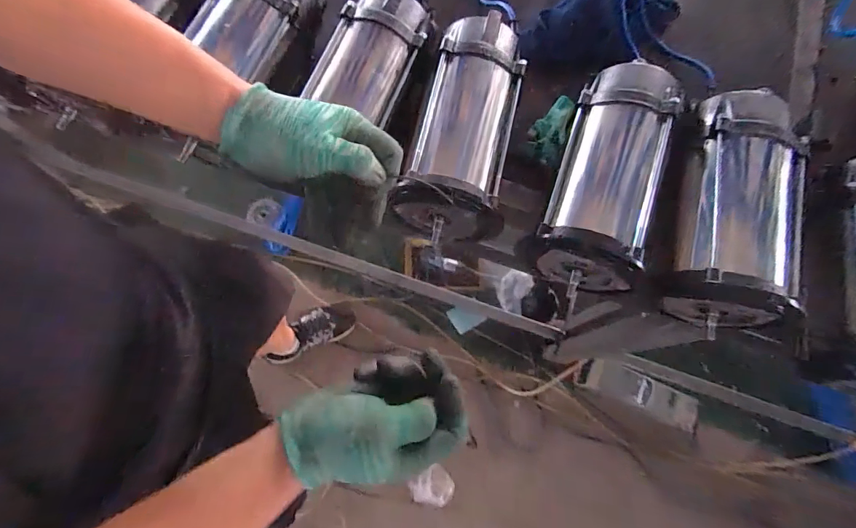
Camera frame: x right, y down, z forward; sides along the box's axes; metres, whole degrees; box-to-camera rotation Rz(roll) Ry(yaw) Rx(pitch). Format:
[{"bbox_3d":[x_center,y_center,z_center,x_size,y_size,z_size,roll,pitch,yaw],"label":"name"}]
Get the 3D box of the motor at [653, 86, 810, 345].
[{"bbox_3d":[0.345,-0.060,0.466,0.132,0.107,0.256,22,75,7],"label":"motor"}]

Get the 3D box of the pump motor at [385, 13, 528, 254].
[{"bbox_3d":[0.051,-0.158,0.503,0.129,0.110,0.266,16,74,5],"label":"pump motor"}]

